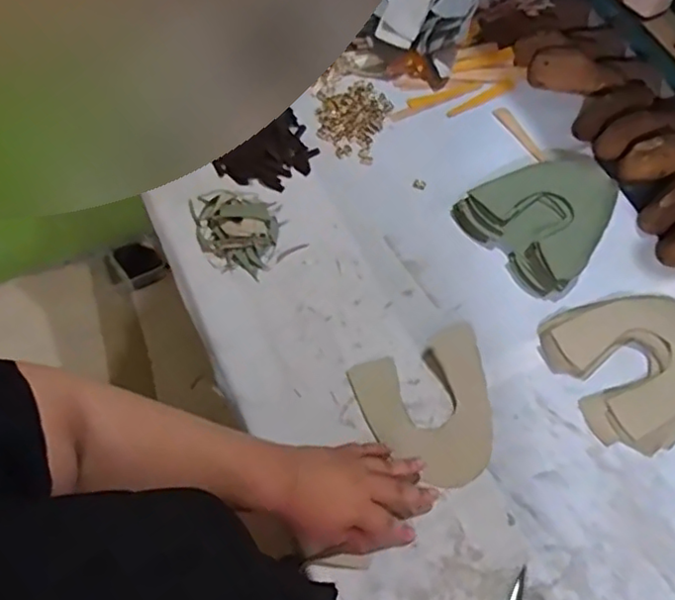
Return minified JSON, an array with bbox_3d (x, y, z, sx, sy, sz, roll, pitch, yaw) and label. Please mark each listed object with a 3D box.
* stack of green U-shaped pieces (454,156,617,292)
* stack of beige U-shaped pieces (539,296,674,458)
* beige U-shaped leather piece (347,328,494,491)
[{"bbox_3d":[0.270,-0.116,0.787,0.187,0.033,0.163,-38,67,-17],"label":"stack of green U-shaped pieces"},{"bbox_3d":[0.345,0.070,0.694,0.180,0.018,0.170,-23,63,-10],"label":"stack of beige U-shaped pieces"},{"bbox_3d":[0.109,0.121,0.680,0.147,0.016,0.158,-19,62,-8],"label":"beige U-shaped leather piece"}]

